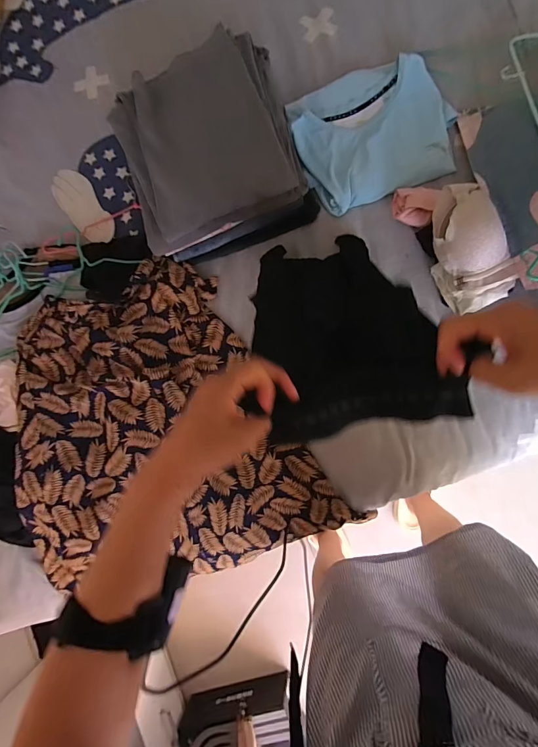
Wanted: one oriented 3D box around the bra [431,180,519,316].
[{"bbox_3d":[0.338,-0.216,0.656,0.108,0.115,0.206,-13,88,9],"label":"bra"}]

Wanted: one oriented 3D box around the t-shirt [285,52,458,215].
[{"bbox_3d":[0.190,-0.445,0.714,0.267,0.038,0.238,-17,87,9],"label":"t-shirt"}]

